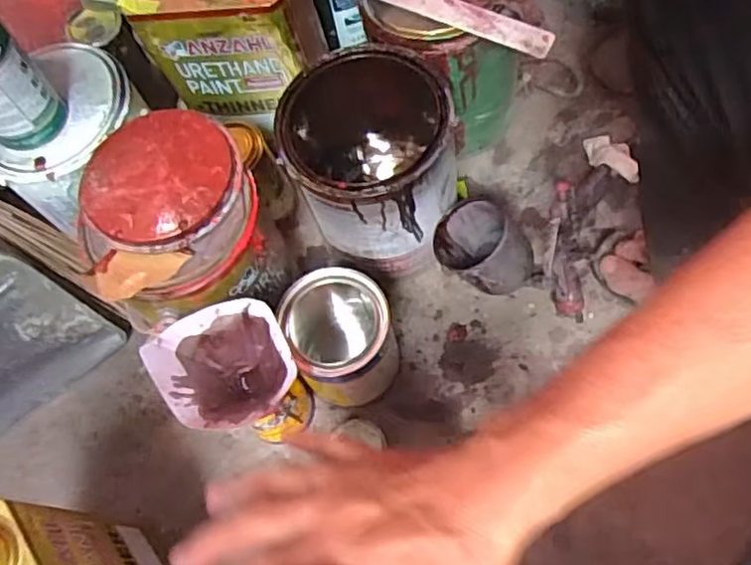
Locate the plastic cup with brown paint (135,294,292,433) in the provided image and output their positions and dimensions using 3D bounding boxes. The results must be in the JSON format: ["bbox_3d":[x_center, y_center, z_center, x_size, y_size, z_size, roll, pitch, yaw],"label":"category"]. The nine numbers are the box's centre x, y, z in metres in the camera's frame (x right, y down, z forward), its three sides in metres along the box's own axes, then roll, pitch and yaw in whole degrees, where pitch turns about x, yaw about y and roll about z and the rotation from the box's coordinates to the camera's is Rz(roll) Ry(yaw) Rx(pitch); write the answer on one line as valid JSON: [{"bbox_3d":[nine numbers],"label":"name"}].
[{"bbox_3d":[-0.128,0.080,0.594,0.111,0.077,0.104,-3,66,7],"label":"plastic cup with brown paint"}]

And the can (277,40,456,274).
[{"bbox_3d":[-0.002,-0.116,0.702,0.158,0.208,0.172,-7,64,2],"label":"can"}]

